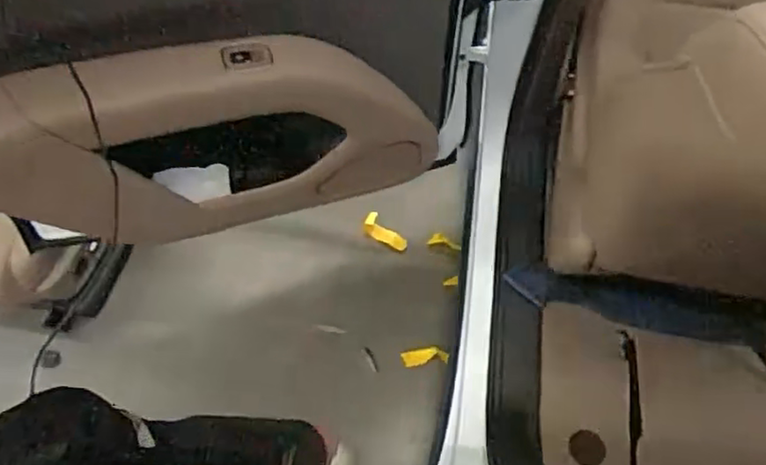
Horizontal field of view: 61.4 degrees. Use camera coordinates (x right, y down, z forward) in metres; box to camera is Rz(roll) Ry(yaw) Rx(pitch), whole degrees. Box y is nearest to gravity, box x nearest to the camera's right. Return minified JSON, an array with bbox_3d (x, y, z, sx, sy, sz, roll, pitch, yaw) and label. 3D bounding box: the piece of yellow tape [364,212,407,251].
[{"bbox_3d":[0.006,0.005,1.686,0.129,0.014,0.056,38,103,11],"label":"piece of yellow tape"}]

